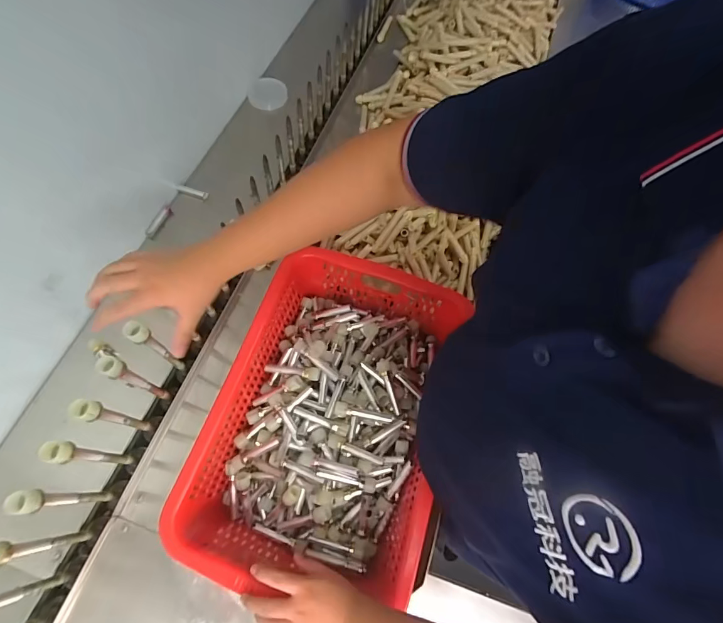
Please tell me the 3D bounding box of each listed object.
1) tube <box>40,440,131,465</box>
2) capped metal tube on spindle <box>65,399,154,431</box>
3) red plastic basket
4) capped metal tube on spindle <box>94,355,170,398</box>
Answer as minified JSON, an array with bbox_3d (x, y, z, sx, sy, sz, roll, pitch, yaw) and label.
[{"bbox_3d":[-0.339,0.185,0.491,0.018,0.173,0.022,8,65,1],"label":"tube"},{"bbox_3d":[-0.321,0.143,0.508,0.020,0.169,0.022,17,65,5],"label":"capped metal tube on spindle"},{"bbox_3d":[-0.055,0.169,0.662,0.356,0.165,0.500,15,65,4],"label":"red plastic basket"},{"bbox_3d":[-0.306,0.096,0.529,0.017,0.169,0.022,25,66,9],"label":"capped metal tube on spindle"}]

